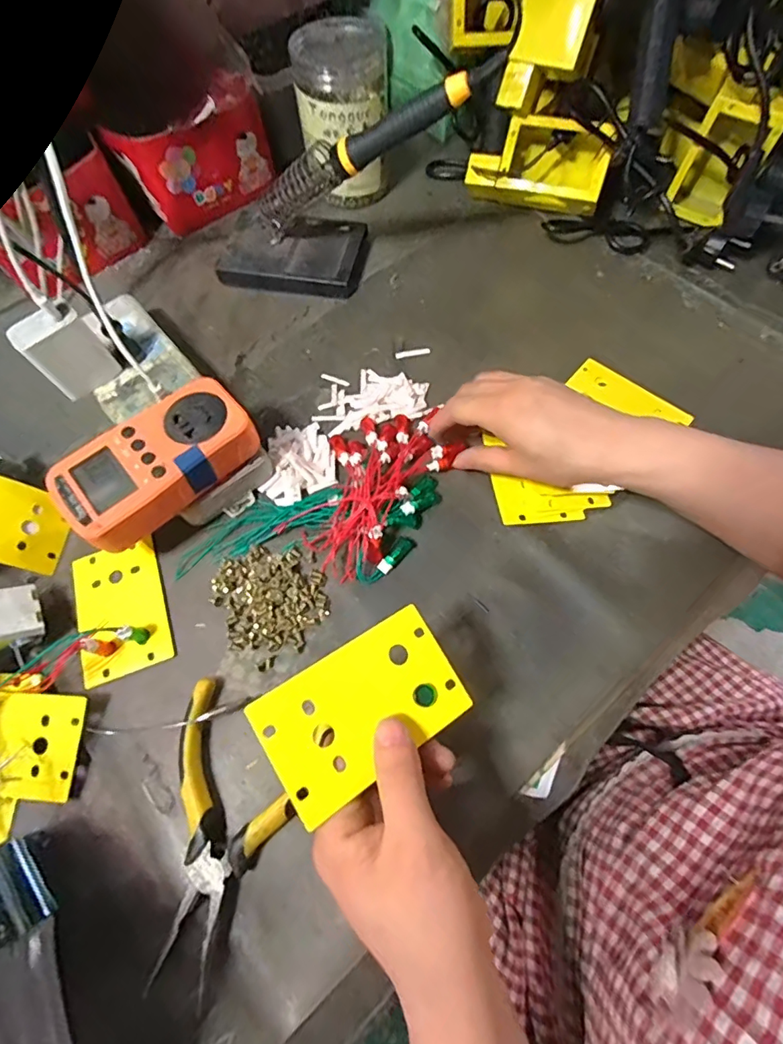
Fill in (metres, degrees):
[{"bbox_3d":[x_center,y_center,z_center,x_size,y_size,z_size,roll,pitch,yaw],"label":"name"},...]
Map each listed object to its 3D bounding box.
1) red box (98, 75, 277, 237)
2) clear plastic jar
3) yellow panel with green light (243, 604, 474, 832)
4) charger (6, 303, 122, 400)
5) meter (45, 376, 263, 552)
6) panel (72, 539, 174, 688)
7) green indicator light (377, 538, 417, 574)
[{"bbox_3d":[-0.190,-0.363,0.496,0.059,0.086,0.133,38,72,18],"label":"red box"},{"bbox_3d":[-0.044,-0.392,0.485,0.088,0.127,0.079,-18,65,-6],"label":"clear plastic jar"},{"bbox_3d":[-0.012,0.088,0.236,0.096,0.004,0.058,-28,80,-24],"label":"yellow panel with green light"},{"bbox_3d":[-0.244,-0.128,0.370,0.048,0.055,0.027,-38,69,-14],"label":"charger"},{"bbox_3d":[-0.157,-0.042,0.330,0.125,0.030,0.066,-40,69,-15],"label":"meter"},{"bbox_3d":[-0.188,0.055,0.333,0.058,0.023,0.093,-20,65,-7],"label":"panel"},{"bbox_3d":[0.004,0.023,0.348,0.009,0.008,0.033,37,72,18],"label":"green indicator light"}]

